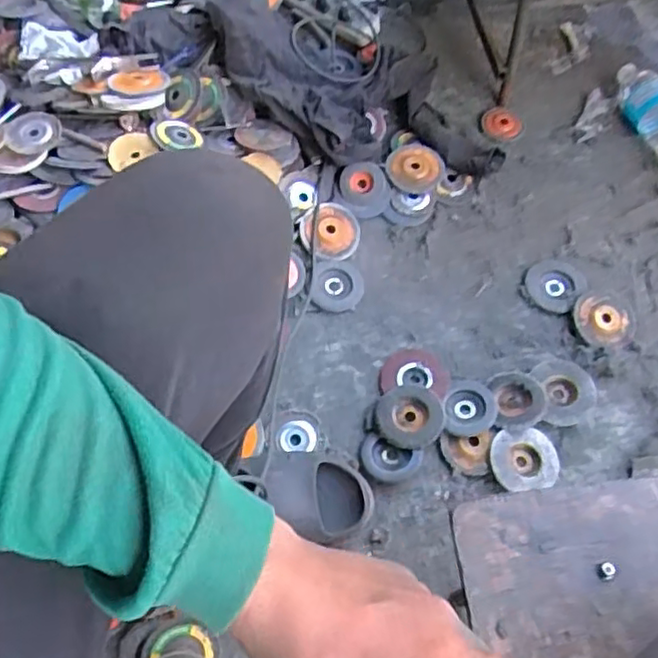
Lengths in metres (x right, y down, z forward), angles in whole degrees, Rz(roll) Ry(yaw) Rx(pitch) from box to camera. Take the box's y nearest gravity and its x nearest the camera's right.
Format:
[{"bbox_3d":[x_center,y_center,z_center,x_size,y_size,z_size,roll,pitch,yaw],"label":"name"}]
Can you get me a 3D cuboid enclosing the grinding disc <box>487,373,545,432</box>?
[{"bbox_3d":[0.267,0.099,0.917,0.075,0.017,0.086,-3,64,-2],"label":"grinding disc"}]

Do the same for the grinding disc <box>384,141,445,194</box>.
[{"bbox_3d":[0.140,-0.271,1.084,0.097,0.015,0.088,28,67,13],"label":"grinding disc"}]

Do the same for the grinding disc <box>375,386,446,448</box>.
[{"bbox_3d":[0.115,0.122,0.913,0.095,0.012,0.090,0,64,0],"label":"grinding disc"}]

